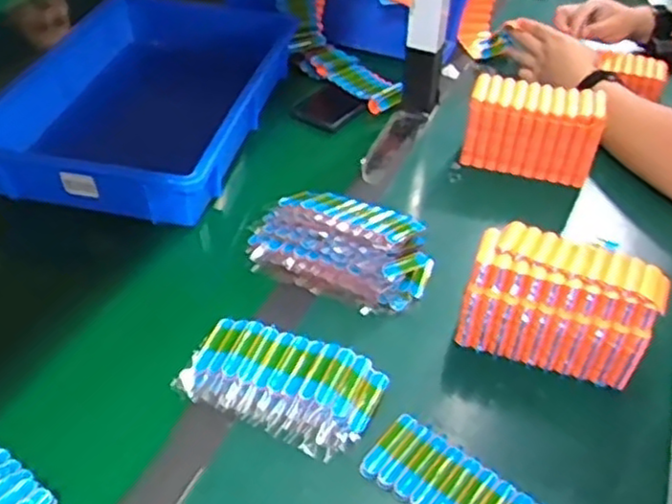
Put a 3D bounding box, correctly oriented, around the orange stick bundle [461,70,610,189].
[{"bbox_3d":[0.246,-0.155,0.857,0.157,0.086,0.067,12,43,12],"label":"orange stick bundle"}]

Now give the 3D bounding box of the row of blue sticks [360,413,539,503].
[{"bbox_3d":[0.099,0.188,0.529,0.152,0.010,0.065,29,49,27],"label":"row of blue sticks"}]

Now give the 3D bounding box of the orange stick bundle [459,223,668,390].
[{"bbox_3d":[0.208,0.045,0.630,0.164,0.090,0.108,16,44,15],"label":"orange stick bundle"}]

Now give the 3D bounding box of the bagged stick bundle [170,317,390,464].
[{"bbox_3d":[-0.048,0.112,0.596,0.165,0.030,0.090,19,45,18],"label":"bagged stick bundle"}]

